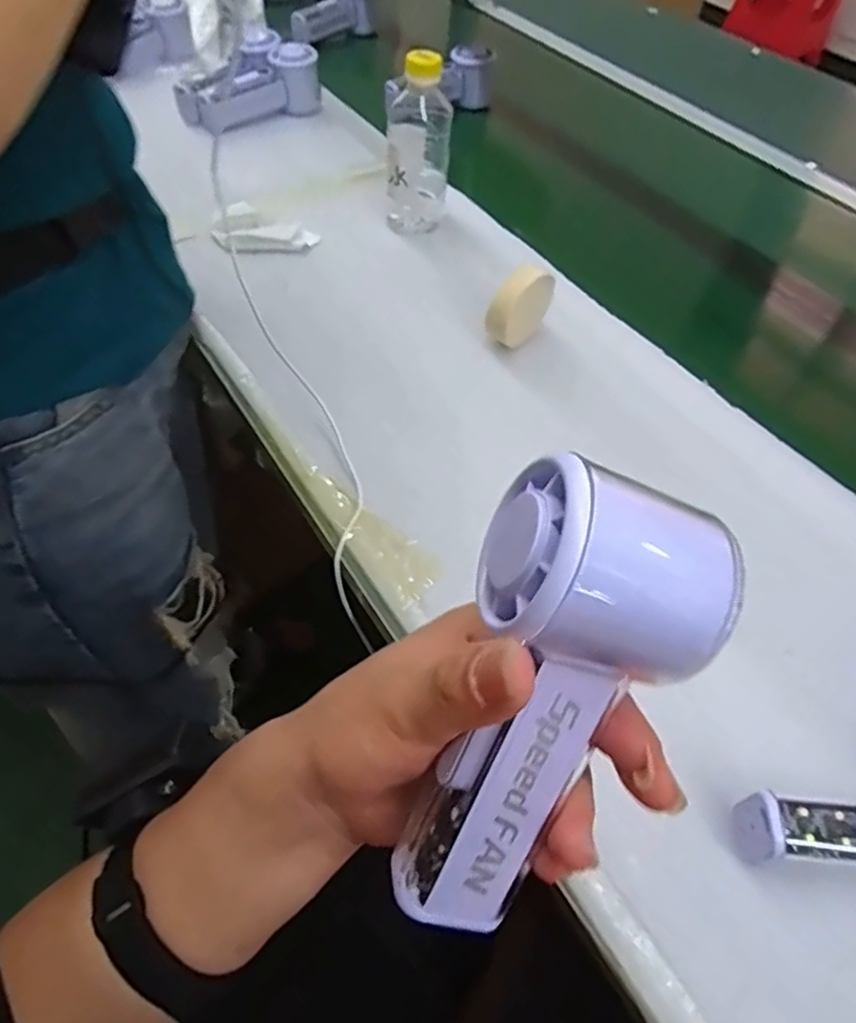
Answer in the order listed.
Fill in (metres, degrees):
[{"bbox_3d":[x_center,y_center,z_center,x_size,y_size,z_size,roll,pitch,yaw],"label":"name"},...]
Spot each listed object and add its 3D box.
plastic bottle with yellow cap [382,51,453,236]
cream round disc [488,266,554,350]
[{"bbox_3d":[-0.010,-0.334,0.599,0.061,0.154,0.050,4,53,-1],"label":"plastic bottle with yellow cap"},{"bbox_3d":[0.076,-0.168,0.515,0.018,0.067,0.064,38,59,22],"label":"cream round disc"}]

